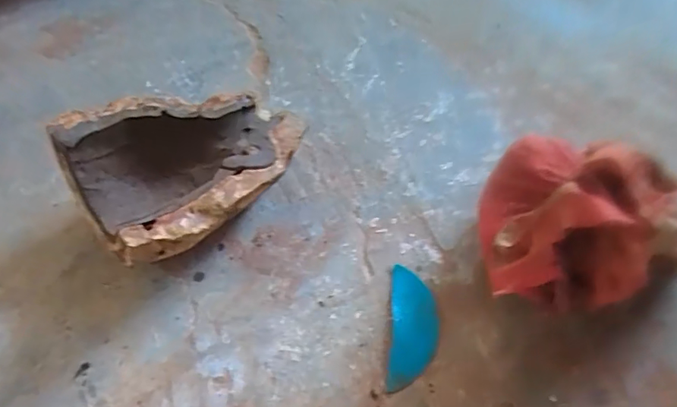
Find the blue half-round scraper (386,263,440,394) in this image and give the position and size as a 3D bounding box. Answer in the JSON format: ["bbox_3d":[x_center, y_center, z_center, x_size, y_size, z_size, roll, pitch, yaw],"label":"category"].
[{"bbox_3d":[0.070,0.113,0.457,0.044,0.004,0.117,3,53,7],"label":"blue half-round scraper"}]

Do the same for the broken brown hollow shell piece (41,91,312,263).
[{"bbox_3d":[-0.163,-0.045,0.528,0.185,0.109,0.228,30,61,24],"label":"broken brown hollow shell piece"}]

